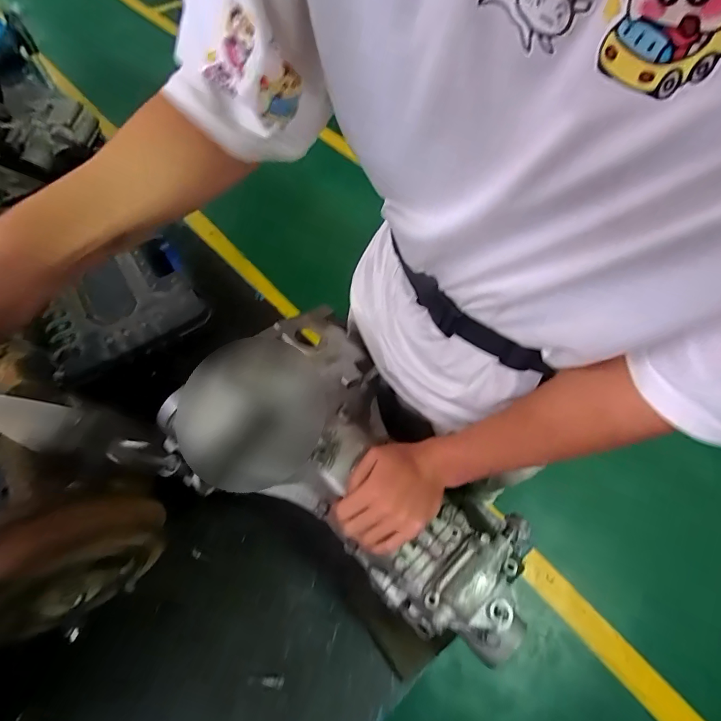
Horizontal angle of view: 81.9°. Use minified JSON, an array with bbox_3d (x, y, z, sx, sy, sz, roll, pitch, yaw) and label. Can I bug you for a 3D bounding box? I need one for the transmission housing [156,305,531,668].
[{"bbox_3d":[0.000,0.127,0.489,0.400,0.150,0.225,40,67,8],"label":"transmission housing"}]

